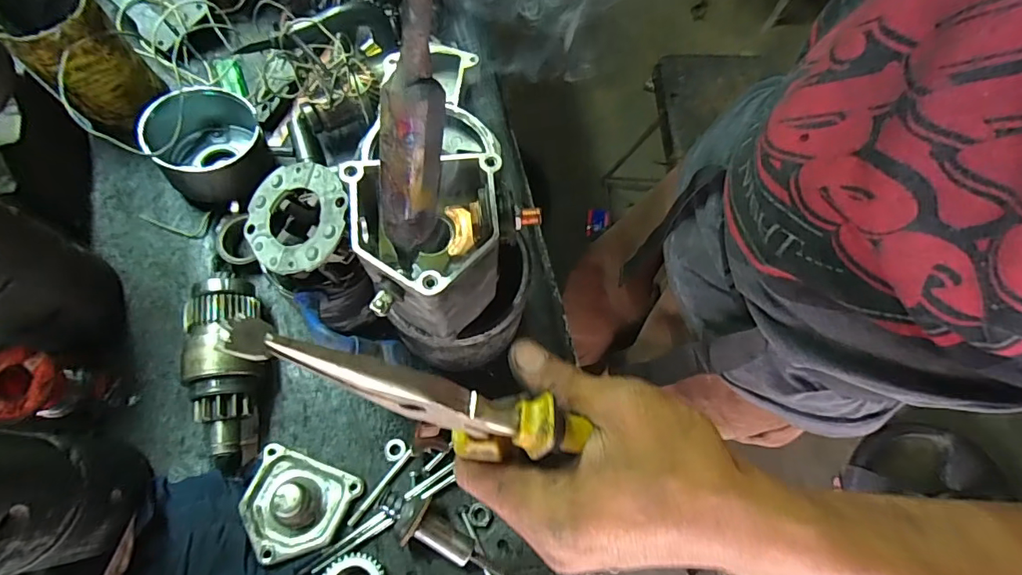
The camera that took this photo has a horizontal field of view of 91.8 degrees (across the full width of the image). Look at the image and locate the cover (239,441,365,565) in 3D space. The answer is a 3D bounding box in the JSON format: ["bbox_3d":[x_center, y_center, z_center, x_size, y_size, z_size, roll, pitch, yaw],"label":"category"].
[{"bbox_3d":[-0.163,0.162,0.365,0.075,0.037,0.070,20,71,4],"label":"cover"}]

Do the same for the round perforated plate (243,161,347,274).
[{"bbox_3d":[-0.142,-0.046,0.326,0.074,0.004,0.073,-4,77,17],"label":"round perforated plate"}]

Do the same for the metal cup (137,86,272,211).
[{"bbox_3d":[-0.266,-0.130,0.439,0.086,0.060,0.102,-26,74,-12],"label":"metal cup"}]

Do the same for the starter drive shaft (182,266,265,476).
[{"bbox_3d":[-0.222,0.058,0.388,0.052,0.045,0.146,-9,71,-7],"label":"starter drive shaft"}]

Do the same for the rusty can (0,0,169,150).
[{"bbox_3d":[-0.365,-0.201,0.425,0.080,0.122,0.083,1,70,-3],"label":"rusty can"}]

